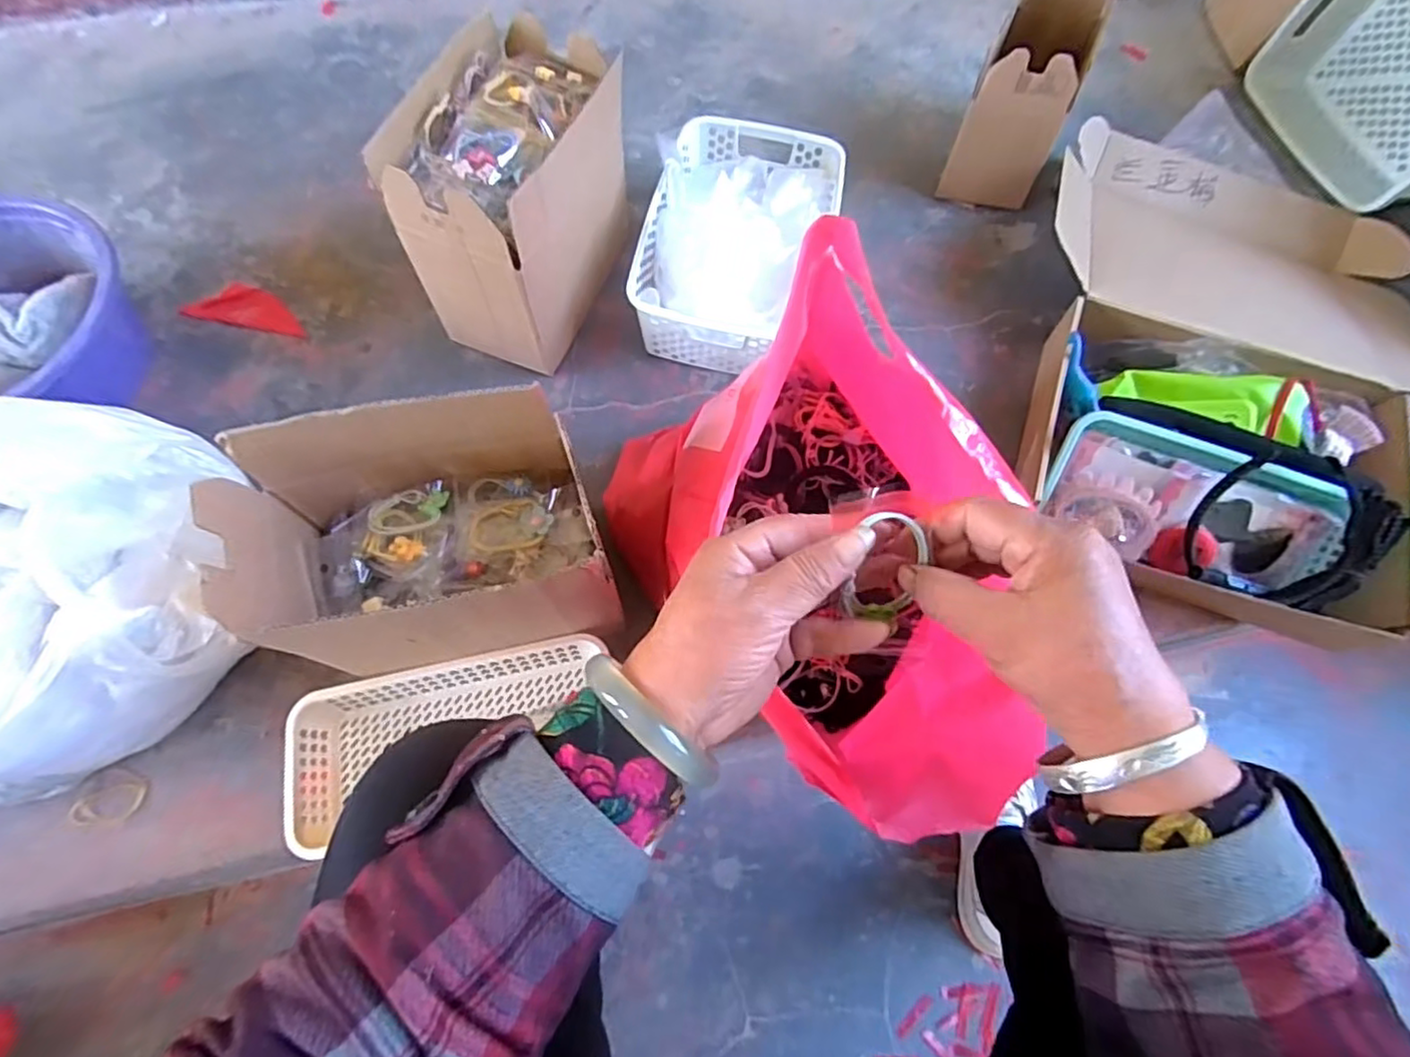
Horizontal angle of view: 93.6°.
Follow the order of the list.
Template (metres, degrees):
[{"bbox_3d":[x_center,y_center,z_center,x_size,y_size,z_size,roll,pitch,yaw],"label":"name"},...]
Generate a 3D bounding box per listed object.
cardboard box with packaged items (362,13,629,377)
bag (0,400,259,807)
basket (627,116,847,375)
[{"bbox_3d":[-0.182,-0.331,0.682,0.146,0.216,0.246,20,68,8],"label":"cardboard box with packaged items"},{"bbox_3d":[-0.516,0.052,0.515,0.275,0.173,0.238,-34,71,-14],"label":"bag"},{"bbox_3d":[0.041,-0.323,0.741,0.193,0.117,0.301,12,67,5],"label":"basket"}]

